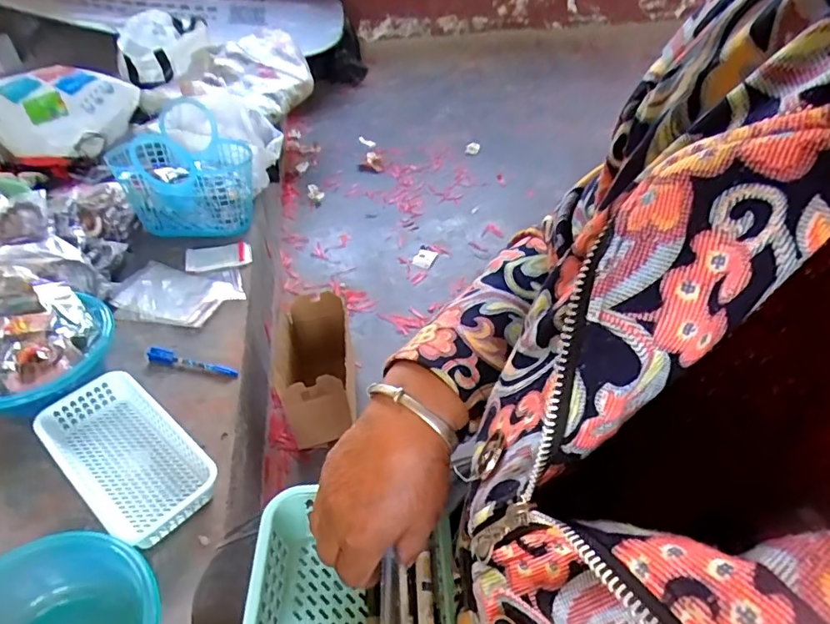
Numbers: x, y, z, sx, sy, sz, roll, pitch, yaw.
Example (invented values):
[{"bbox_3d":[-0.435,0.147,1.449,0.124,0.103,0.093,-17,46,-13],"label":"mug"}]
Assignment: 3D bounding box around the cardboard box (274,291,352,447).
[{"bbox_3d":[-0.181,0.101,0.953,0.124,0.175,0.227,-10,43,-7],"label":"cardboard box"}]

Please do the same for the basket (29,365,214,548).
[{"bbox_3d":[-0.379,0.189,0.702,0.265,0.048,0.137,30,51,29],"label":"basket"}]

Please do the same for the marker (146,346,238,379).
[{"bbox_3d":[-0.348,0.079,0.830,0.150,0.019,0.022,9,44,10],"label":"marker"}]

